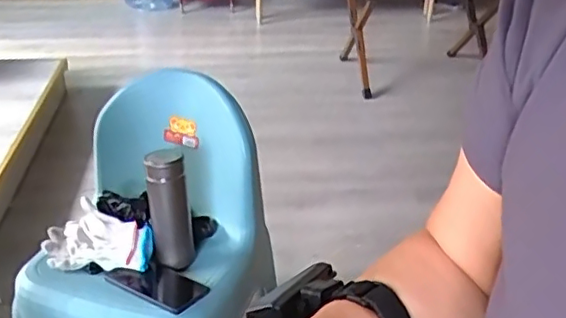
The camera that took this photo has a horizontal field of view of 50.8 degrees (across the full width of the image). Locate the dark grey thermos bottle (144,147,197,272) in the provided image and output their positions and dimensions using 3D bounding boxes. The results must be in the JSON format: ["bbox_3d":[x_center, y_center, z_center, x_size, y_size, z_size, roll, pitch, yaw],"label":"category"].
[{"bbox_3d":[-0.181,0.083,0.957,0.066,0.190,0.070,-7,30,-14],"label":"dark grey thermos bottle"}]

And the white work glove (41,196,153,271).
[{"bbox_3d":[-0.305,0.128,0.975,0.180,0.070,0.094,-1,30,-4],"label":"white work glove"}]

